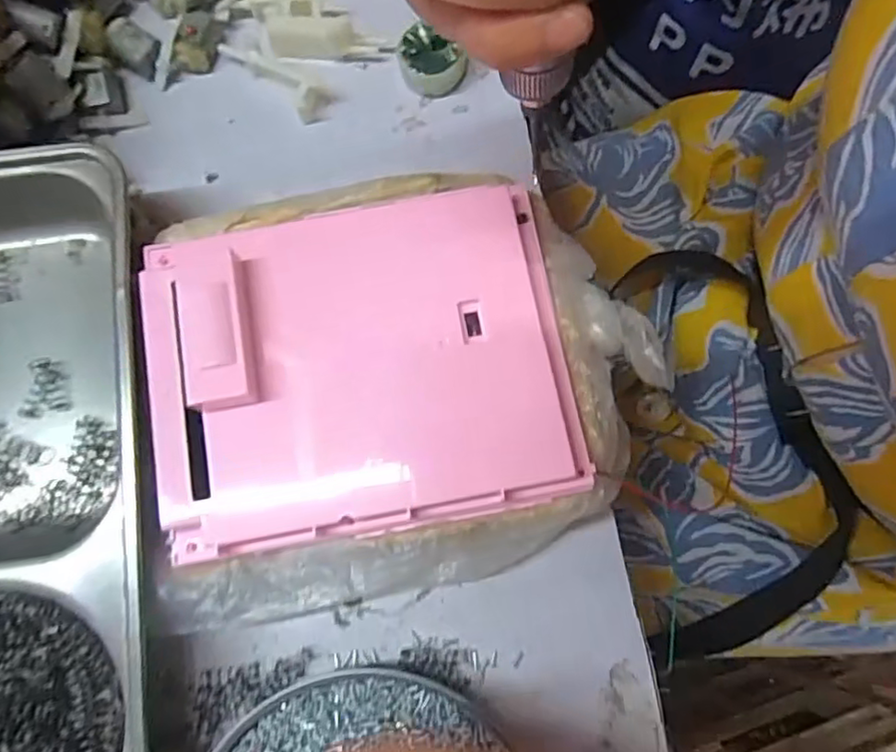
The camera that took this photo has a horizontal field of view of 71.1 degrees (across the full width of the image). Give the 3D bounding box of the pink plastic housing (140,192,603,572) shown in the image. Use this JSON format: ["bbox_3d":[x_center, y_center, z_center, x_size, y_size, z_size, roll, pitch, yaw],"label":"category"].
[{"bbox_3d":[-0.033,-0.006,0.237,0.158,0.025,0.125,-10,77,-4],"label":"pink plastic housing"}]

